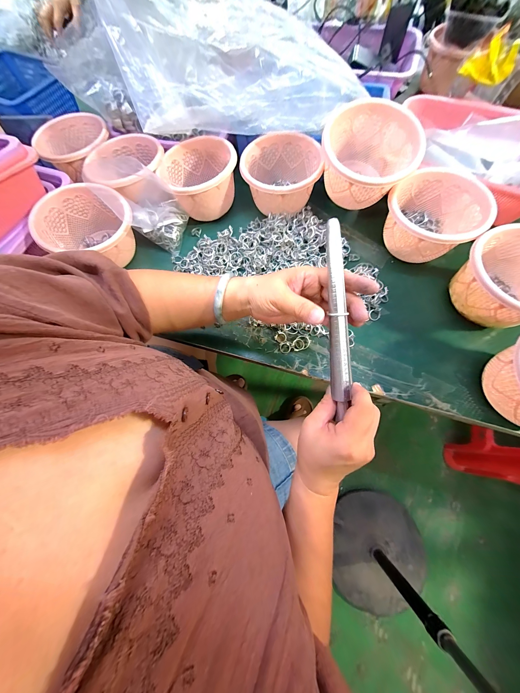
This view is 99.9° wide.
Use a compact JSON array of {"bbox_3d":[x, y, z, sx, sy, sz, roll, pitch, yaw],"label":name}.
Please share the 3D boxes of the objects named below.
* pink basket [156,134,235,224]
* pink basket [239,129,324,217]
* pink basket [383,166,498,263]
[{"bbox_3d":[-0.112,-0.324,0.428,0.132,0.083,0.139,-18,71,-4],"label":"pink basket"},{"bbox_3d":[0.040,-0.322,0.423,0.145,0.077,0.141,-9,71,-1],"label":"pink basket"},{"bbox_3d":[0.287,-0.212,0.375,0.134,0.086,0.139,-1,71,2],"label":"pink basket"}]

